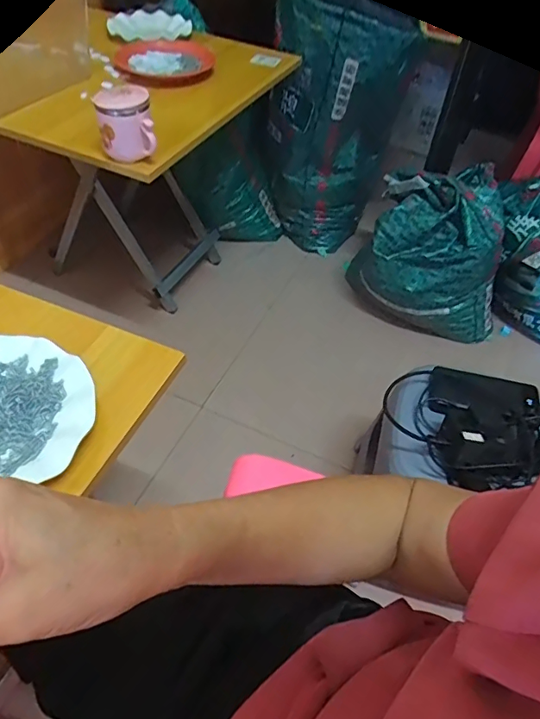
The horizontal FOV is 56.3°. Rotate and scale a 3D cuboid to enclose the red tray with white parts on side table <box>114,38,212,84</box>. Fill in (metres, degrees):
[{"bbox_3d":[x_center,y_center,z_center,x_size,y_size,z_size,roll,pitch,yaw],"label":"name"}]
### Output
[{"bbox_3d":[-0.218,-0.624,1.049,0.200,0.025,0.231,-5,51,-9],"label":"red tray with white parts on side table"}]

